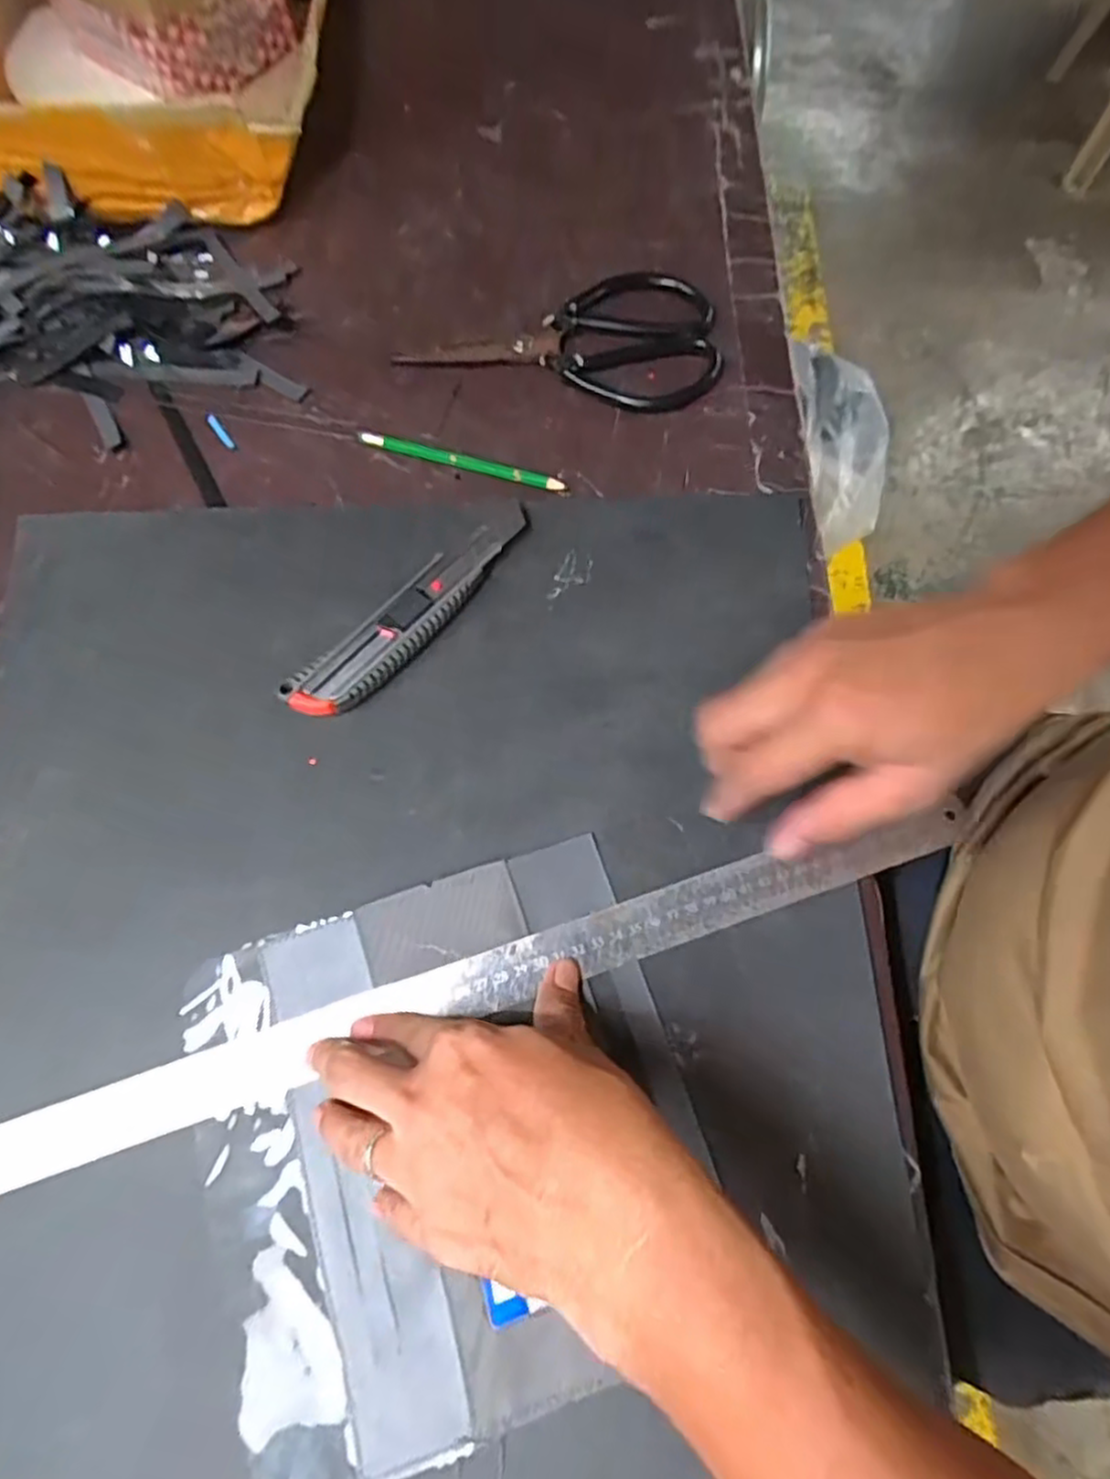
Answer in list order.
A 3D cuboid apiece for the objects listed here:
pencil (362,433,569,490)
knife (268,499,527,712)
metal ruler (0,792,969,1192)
[{"bbox_3d":[-0.060,-0.176,0.457,0.136,0.010,0.010,19,72,8],"label":"pencil"},{"bbox_3d":[-0.079,-0.073,0.412,0.037,0.012,0.169,42,76,14],"label":"knife"},{"bbox_3d":[-0.042,0.122,0.348,0.514,0.007,0.027,-18,68,-5],"label":"metal ruler"}]

